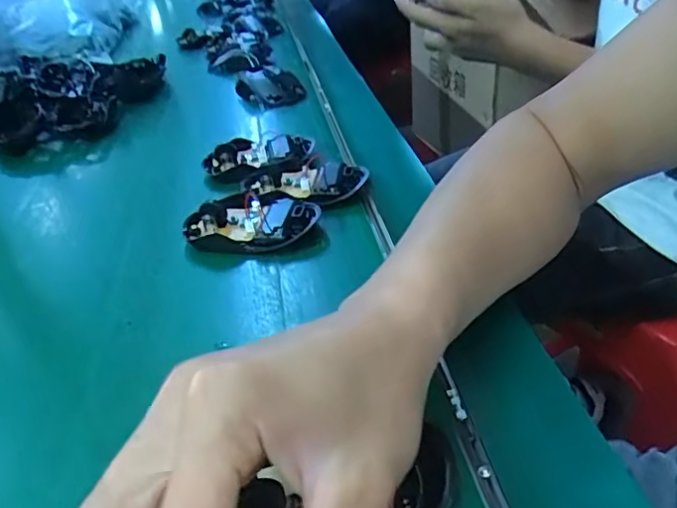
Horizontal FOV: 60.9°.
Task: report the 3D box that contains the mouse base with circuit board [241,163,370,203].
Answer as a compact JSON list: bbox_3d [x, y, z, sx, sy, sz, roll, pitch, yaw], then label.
[{"bbox_3d":[-0.025,-0.056,0.439,0.092,0.012,0.049,2,35,13],"label":"mouse base with circuit board"}]

